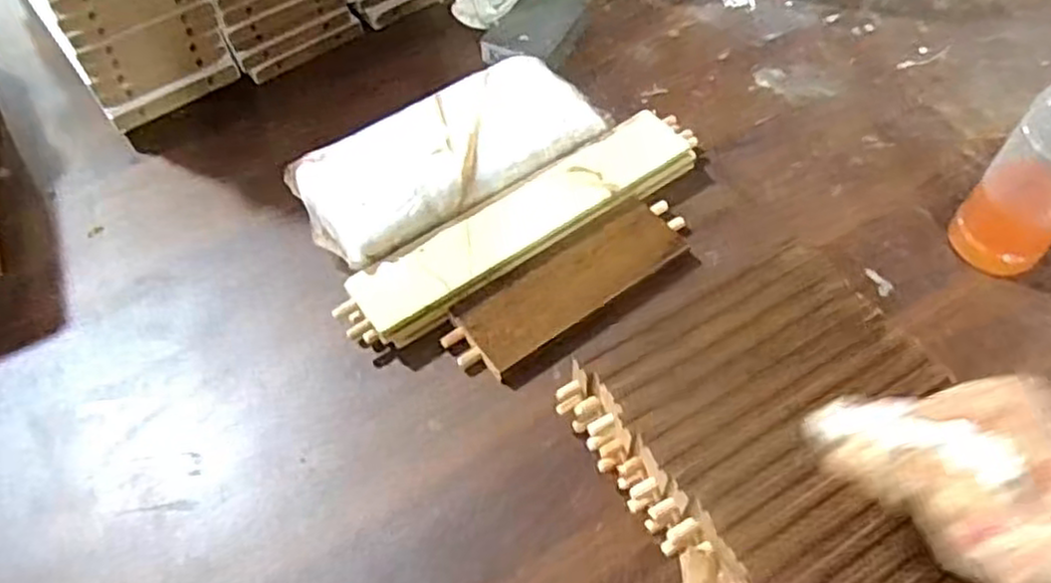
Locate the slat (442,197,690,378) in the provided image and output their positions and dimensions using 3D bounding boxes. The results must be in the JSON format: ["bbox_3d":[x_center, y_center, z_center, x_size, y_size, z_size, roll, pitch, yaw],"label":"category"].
[{"bbox_3d":[0.035,-0.006,0.546,0.196,0.019,0.060,-31,60,-18],"label":"slat"}]

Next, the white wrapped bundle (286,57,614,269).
[{"bbox_3d":[-0.058,-0.103,0.587,0.230,0.063,0.107,-30,60,-18],"label":"white wrapped bundle"}]

